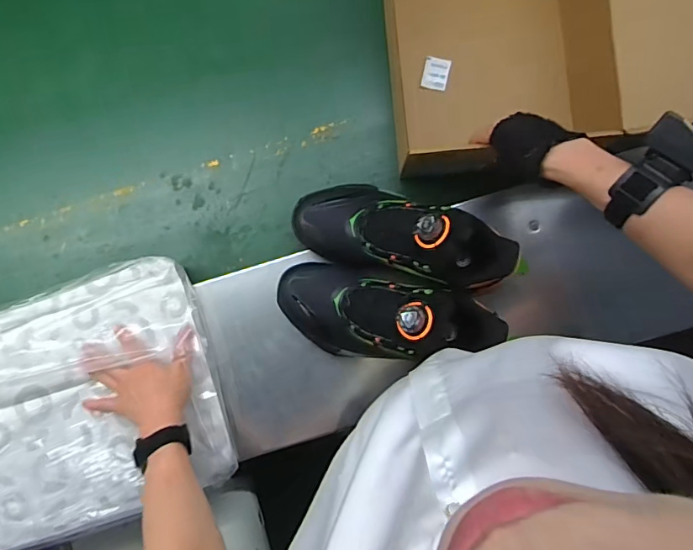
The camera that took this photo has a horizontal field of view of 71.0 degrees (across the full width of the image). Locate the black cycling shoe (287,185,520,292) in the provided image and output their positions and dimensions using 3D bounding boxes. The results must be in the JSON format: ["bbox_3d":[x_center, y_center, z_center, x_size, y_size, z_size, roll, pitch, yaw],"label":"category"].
[{"bbox_3d":[0.064,-0.052,0.560,0.258,0.104,0.097,14,87,4],"label":"black cycling shoe"}]

